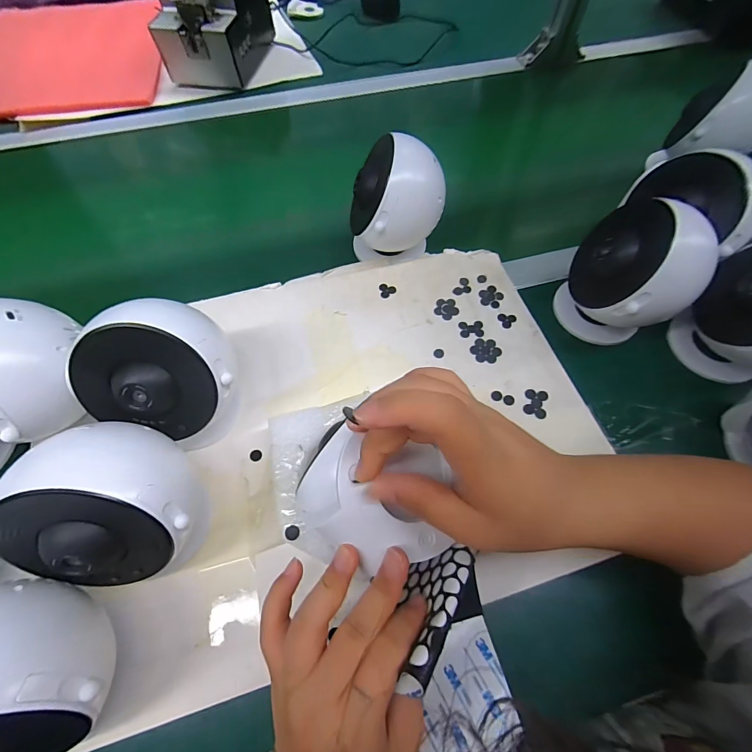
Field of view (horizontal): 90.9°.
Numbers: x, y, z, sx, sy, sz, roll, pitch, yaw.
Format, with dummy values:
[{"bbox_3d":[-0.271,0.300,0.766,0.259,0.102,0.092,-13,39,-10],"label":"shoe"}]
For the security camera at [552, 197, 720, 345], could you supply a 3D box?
[{"bbox_3d":[0.231,-0.090,0.342,0.078,0.124,0.094,-6,63,-5],"label":"security camera"}]

